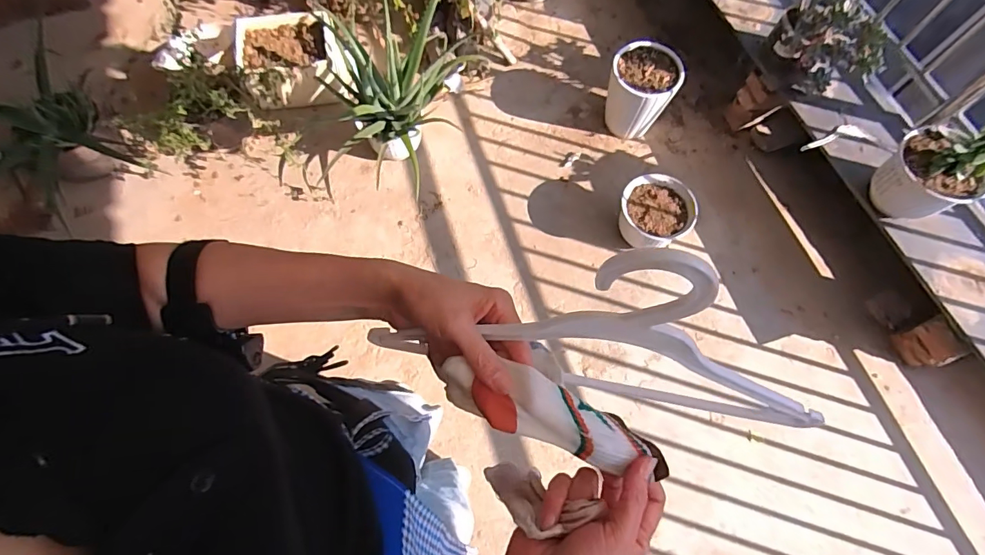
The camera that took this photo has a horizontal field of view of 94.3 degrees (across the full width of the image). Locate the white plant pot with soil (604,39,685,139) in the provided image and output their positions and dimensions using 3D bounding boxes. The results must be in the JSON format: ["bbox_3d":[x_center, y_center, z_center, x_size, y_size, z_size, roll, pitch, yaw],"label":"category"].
[{"bbox_3d":[0.533,-0.665,1.664,0.224,0.261,0.246,0,70,0],"label":"white plant pot with soil"}]

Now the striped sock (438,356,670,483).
[{"bbox_3d":[0.047,0.102,0.337,0.175,0.028,0.045,21,72,1],"label":"striped sock"}]

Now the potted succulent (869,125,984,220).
[{"bbox_3d":[1.186,-0.287,1.218,0.199,0.255,0.227,-30,73,-10],"label":"potted succulent"}]

